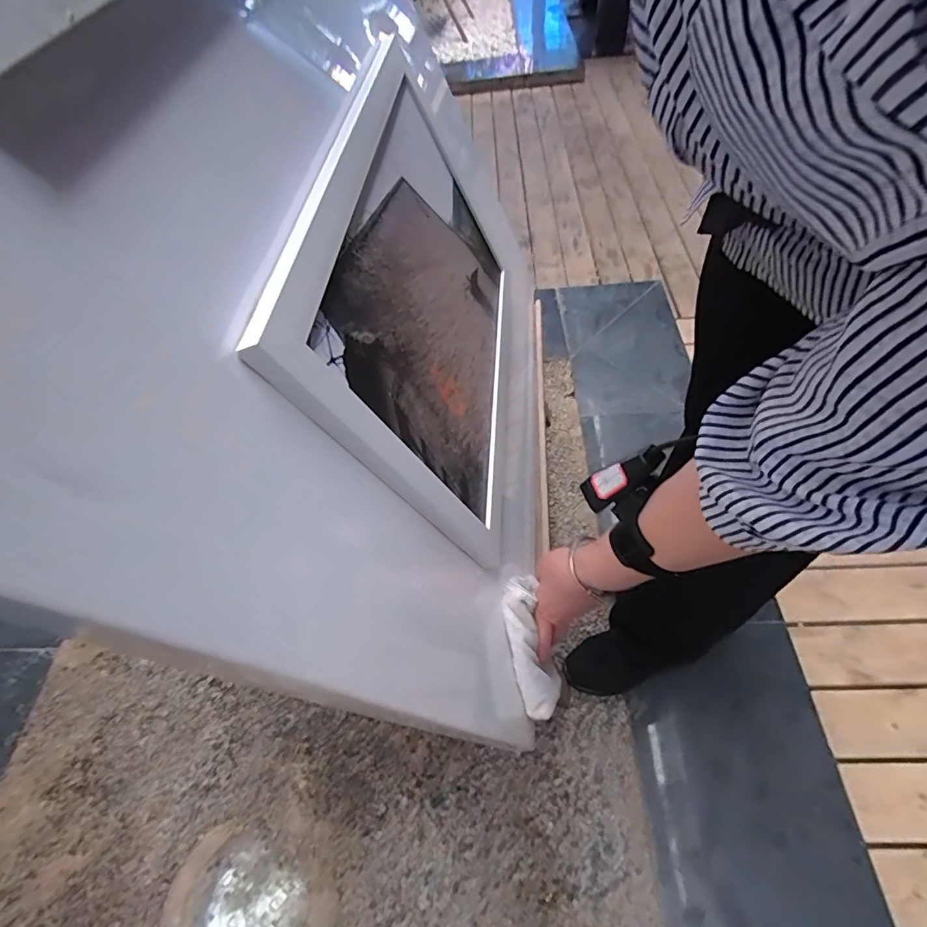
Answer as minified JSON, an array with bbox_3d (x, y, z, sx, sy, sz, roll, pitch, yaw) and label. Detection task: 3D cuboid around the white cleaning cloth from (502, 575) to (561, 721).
[{"bbox_3d":[0.068,0.185,0.495,0.039,0.017,0.136,-12,81,-4],"label":"white cleaning cloth"}]

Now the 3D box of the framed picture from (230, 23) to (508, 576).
[{"bbox_3d":[-0.027,-0.155,0.500,0.035,0.361,0.454,-11,55,24],"label":"framed picture"}]

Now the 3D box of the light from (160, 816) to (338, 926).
[{"bbox_3d":[-0.311,0.663,0.715,0.243,0.033,0.217,9,56,11],"label":"light"}]

